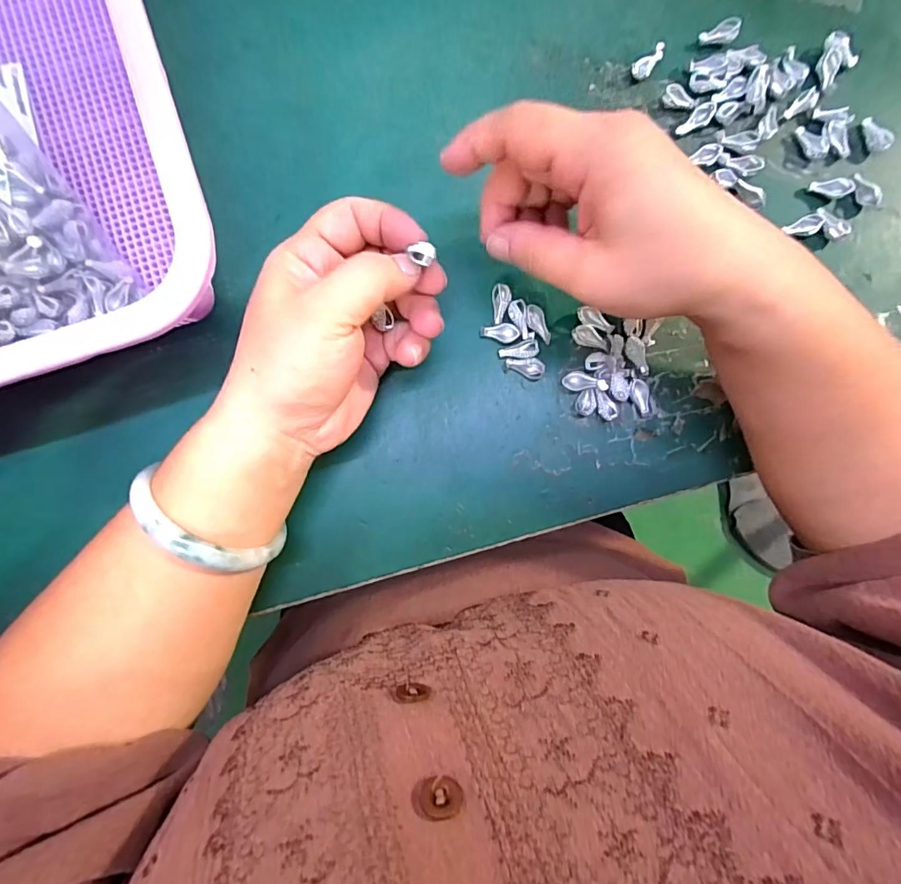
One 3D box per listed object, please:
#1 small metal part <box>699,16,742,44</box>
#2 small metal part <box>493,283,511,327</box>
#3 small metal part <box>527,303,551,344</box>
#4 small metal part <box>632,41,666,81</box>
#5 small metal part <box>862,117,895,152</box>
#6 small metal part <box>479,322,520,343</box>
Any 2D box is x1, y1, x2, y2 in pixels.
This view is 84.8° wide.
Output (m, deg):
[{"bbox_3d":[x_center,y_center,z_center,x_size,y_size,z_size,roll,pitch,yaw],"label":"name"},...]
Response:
[{"bbox_3d":[0.149,-0.227,0.273,0.022,0.004,0.012,-13,88,11],"label":"small metal part"},{"bbox_3d":[0.028,-0.074,0.267,0.009,0.007,0.022,2,88,-1],"label":"small metal part"},{"bbox_3d":[0.048,-0.063,0.265,0.010,0.005,0.022,-32,88,-2],"label":"small metal part"},{"bbox_3d":[0.110,-0.211,0.273,0.010,0.008,0.025,38,88,1],"label":"small metal part"},{"bbox_3d":[0.234,-0.170,0.271,0.007,0.009,0.022,-17,72,-1],"label":"small metal part"},{"bbox_3d":[0.027,-0.059,0.268,0.021,0.004,0.010,-4,88,-1],"label":"small metal part"}]

